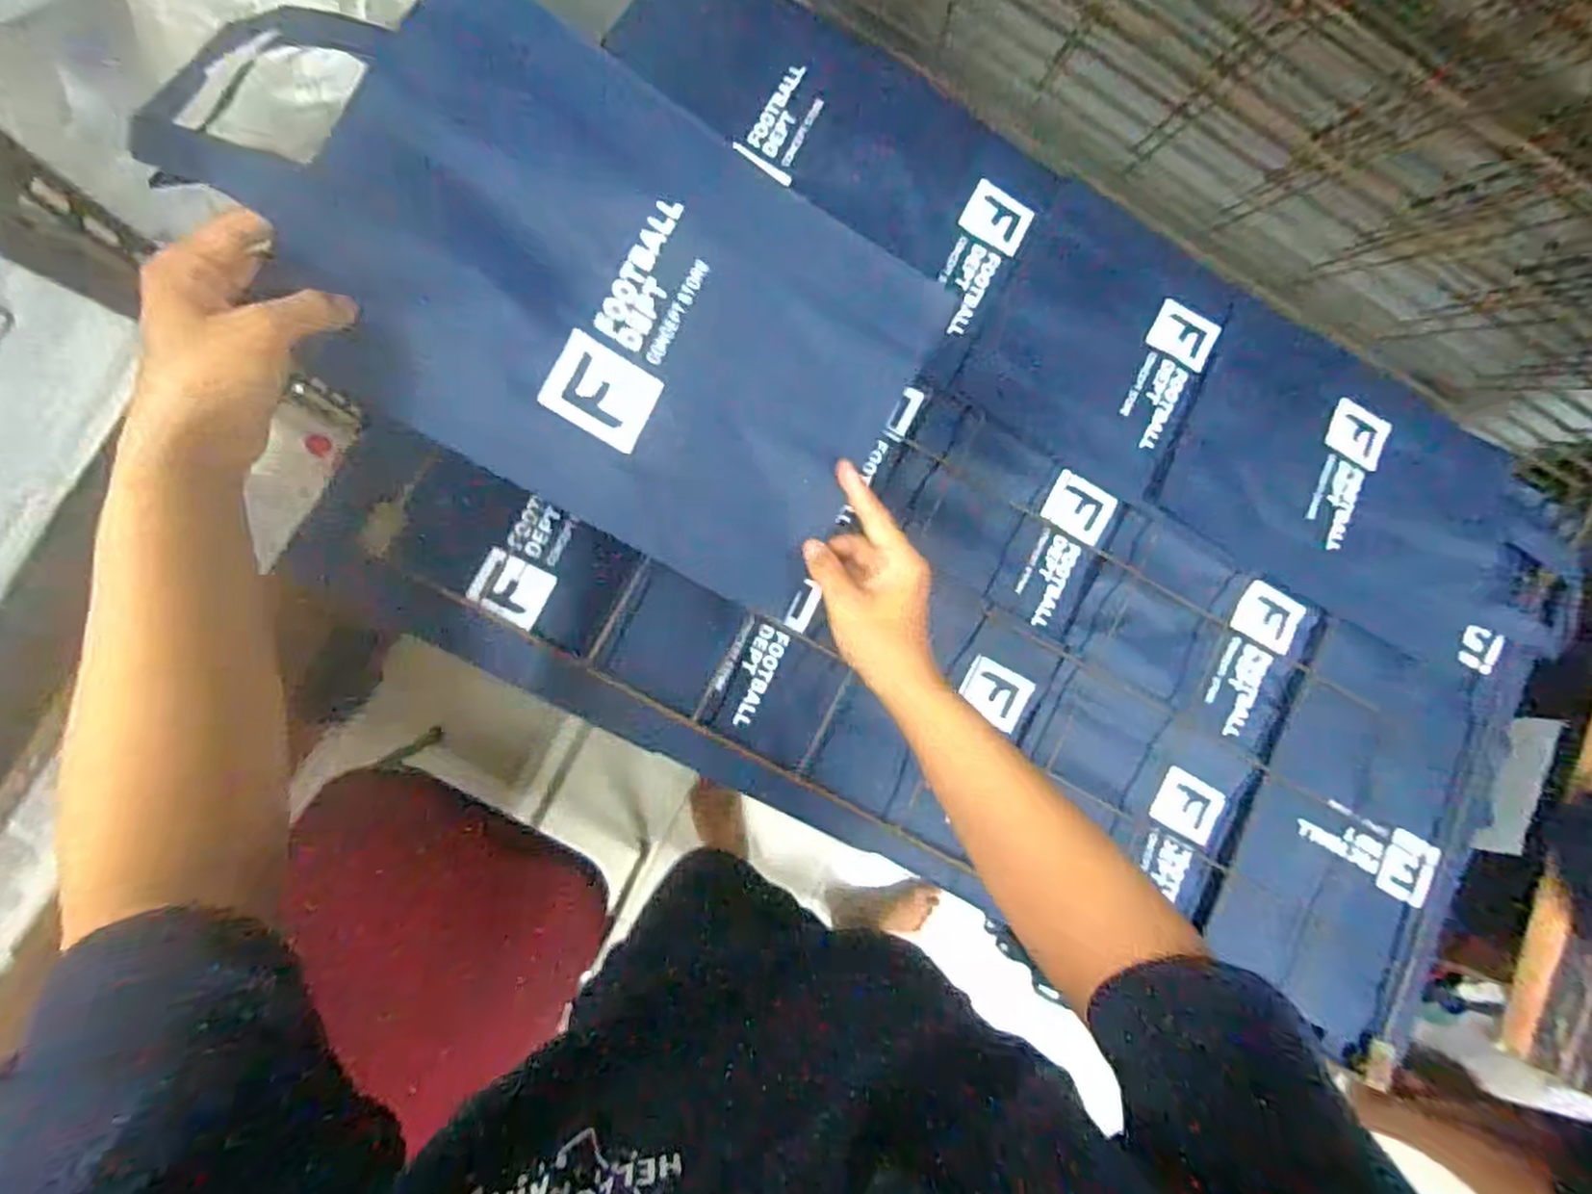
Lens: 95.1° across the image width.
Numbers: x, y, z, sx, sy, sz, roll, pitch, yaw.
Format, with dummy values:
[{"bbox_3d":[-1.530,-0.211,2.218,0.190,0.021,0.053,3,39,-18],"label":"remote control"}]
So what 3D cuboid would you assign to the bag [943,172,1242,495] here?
[{"bbox_3d":[0.291,-0.247,0.694,0.215,0.015,0.236,28,88,-3],"label":"bag"}]

